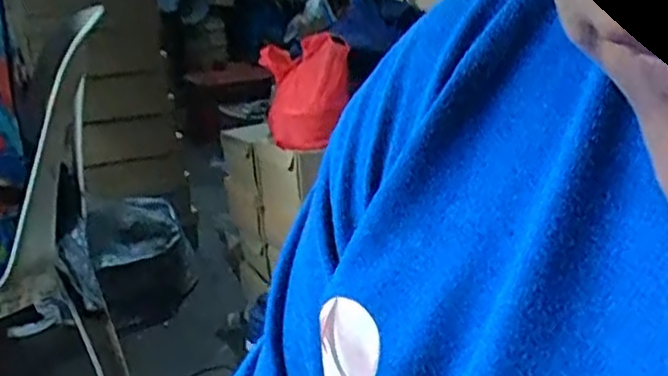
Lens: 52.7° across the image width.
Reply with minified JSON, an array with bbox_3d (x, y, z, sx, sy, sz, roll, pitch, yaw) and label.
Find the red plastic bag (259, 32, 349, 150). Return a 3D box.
[{"bbox_3d":[-0.049,-0.170,1.168,0.145,0.177,0.144,-1,16,-2],"label":"red plastic bag"}]

